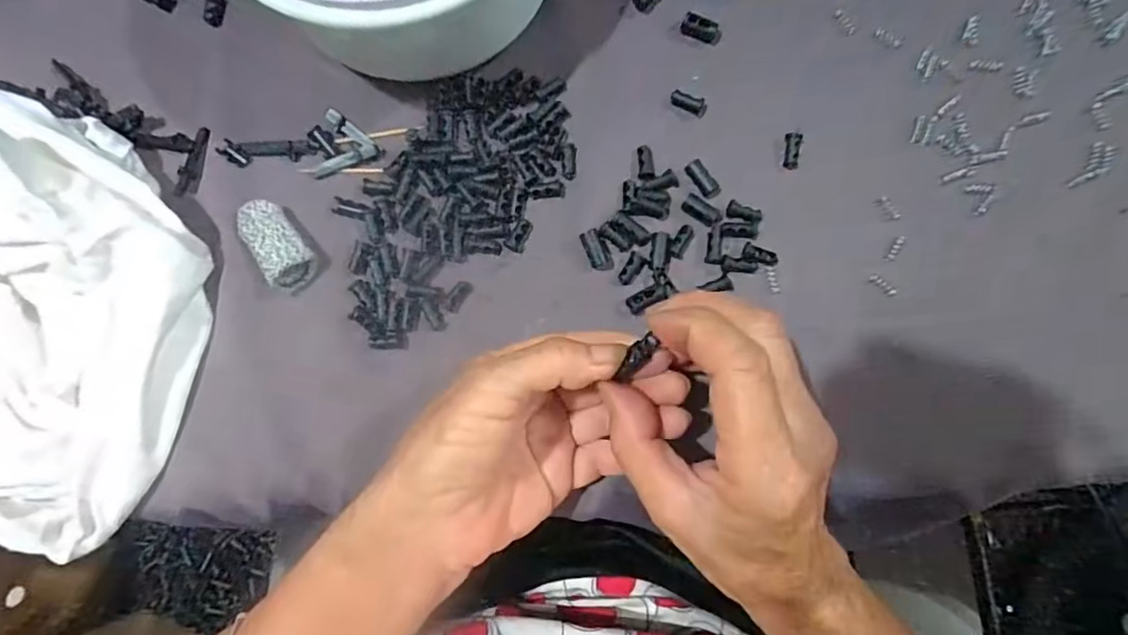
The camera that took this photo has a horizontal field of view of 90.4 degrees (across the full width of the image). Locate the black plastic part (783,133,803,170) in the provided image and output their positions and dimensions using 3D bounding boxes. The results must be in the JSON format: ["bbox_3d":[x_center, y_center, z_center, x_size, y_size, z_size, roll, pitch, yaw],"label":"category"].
[{"bbox_3d":[0.115,-0.084,0.281,0.007,0.006,0.018,4,86,2],"label":"black plastic part"}]

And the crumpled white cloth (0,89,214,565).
[{"bbox_3d":[-0.276,-0.002,0.257,0.190,0.059,0.202,16,86,3],"label":"crumpled white cloth"}]

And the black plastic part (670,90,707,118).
[{"bbox_3d":[0.064,-0.109,0.286,0.019,0.005,0.007,29,87,4],"label":"black plastic part"}]

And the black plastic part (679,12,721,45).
[{"bbox_3d":[0.071,-0.149,0.289,0.021,0.005,0.011,19,86,3],"label":"black plastic part"}]

